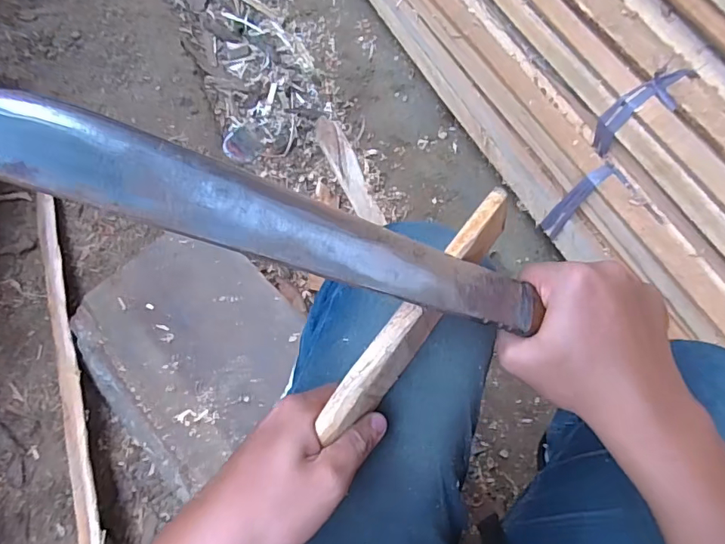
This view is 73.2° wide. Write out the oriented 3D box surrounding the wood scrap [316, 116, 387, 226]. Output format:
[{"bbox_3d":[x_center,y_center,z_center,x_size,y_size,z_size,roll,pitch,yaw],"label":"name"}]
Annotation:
[{"bbox_3d":[-0.032,-0.228,1.094,0.058,0.025,0.297,-25,76,-7],"label":"wood scrap"}]

